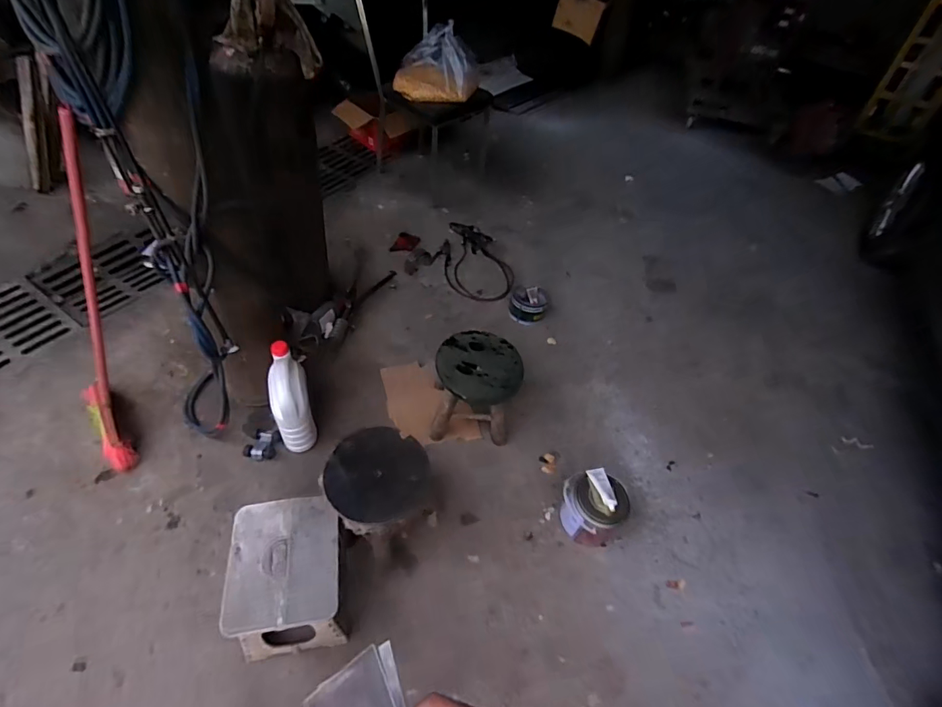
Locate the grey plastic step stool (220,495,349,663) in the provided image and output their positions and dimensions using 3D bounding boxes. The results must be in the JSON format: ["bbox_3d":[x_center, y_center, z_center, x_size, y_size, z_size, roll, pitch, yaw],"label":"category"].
[{"bbox_3d":[-0.419,0.514,1.102,0.228,0.202,0.267,-3,51,-11],"label":"grey plastic step stool"}]

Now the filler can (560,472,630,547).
[{"bbox_3d":[0.334,0.444,1.336,0.182,0.184,0.163,37,54,24],"label":"filler can"}]

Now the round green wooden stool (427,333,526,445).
[{"bbox_3d":[0.018,0.103,1.507,0.255,0.241,0.248,6,50,-3],"label":"round green wooden stool"}]

